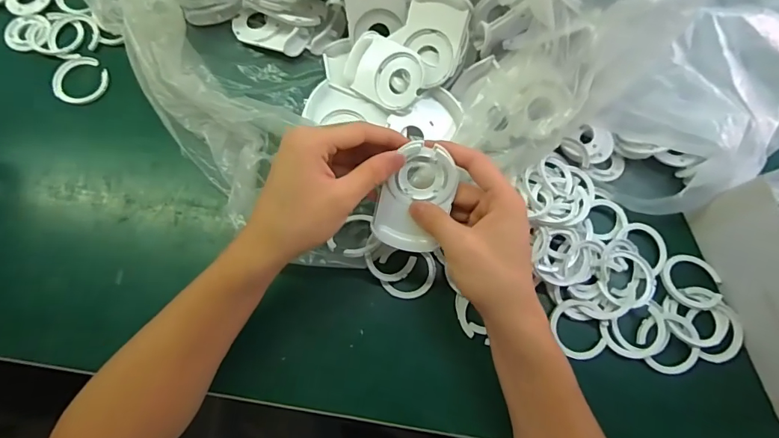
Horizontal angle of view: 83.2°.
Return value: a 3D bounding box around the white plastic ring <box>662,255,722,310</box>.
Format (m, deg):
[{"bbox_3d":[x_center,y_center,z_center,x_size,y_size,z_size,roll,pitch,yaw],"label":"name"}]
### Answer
[{"bbox_3d":[0.274,0.055,0.398,0.049,0.009,0.047,0,72,-1],"label":"white plastic ring"}]

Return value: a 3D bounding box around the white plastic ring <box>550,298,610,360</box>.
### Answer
[{"bbox_3d":[0.167,0.094,0.381,0.048,0.009,0.050,0,72,-1],"label":"white plastic ring"}]

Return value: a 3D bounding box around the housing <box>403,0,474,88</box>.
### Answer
[{"bbox_3d":[0.041,-0.168,0.404,0.054,0.009,0.080,25,116,17],"label":"housing"}]

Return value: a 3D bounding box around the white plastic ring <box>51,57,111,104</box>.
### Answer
[{"bbox_3d":[-0.311,-0.139,0.440,0.057,0.005,0.050,41,76,11],"label":"white plastic ring"}]

